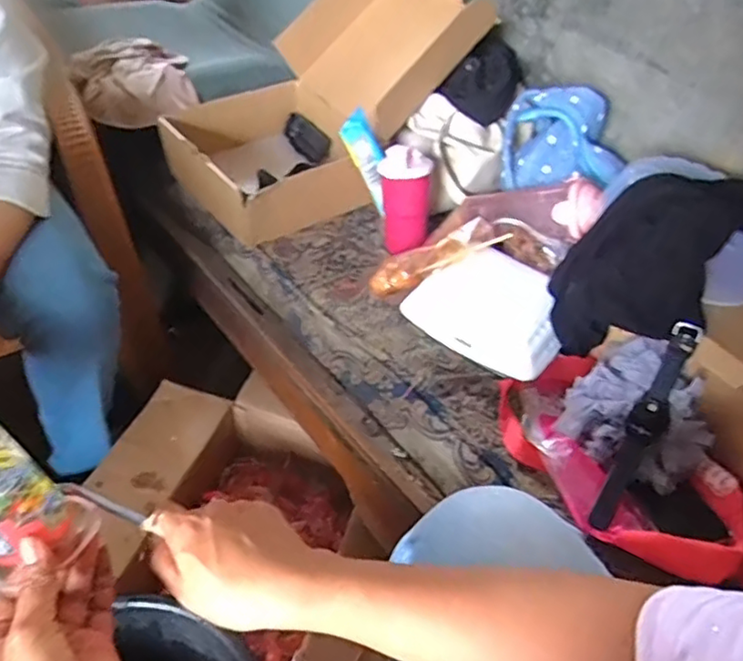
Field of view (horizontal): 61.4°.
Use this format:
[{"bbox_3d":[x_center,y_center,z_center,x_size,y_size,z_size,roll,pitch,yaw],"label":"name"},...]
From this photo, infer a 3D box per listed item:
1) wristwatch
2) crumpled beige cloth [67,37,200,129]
[{"bbox_3d":[0.284,0.096,0.644,0.034,0.027,0.225,25,87,20],"label":"wristwatch"},{"bbox_3d":[-0.393,-0.416,1.031,0.184,0.066,0.215,-14,46,-20],"label":"crumpled beige cloth"}]

